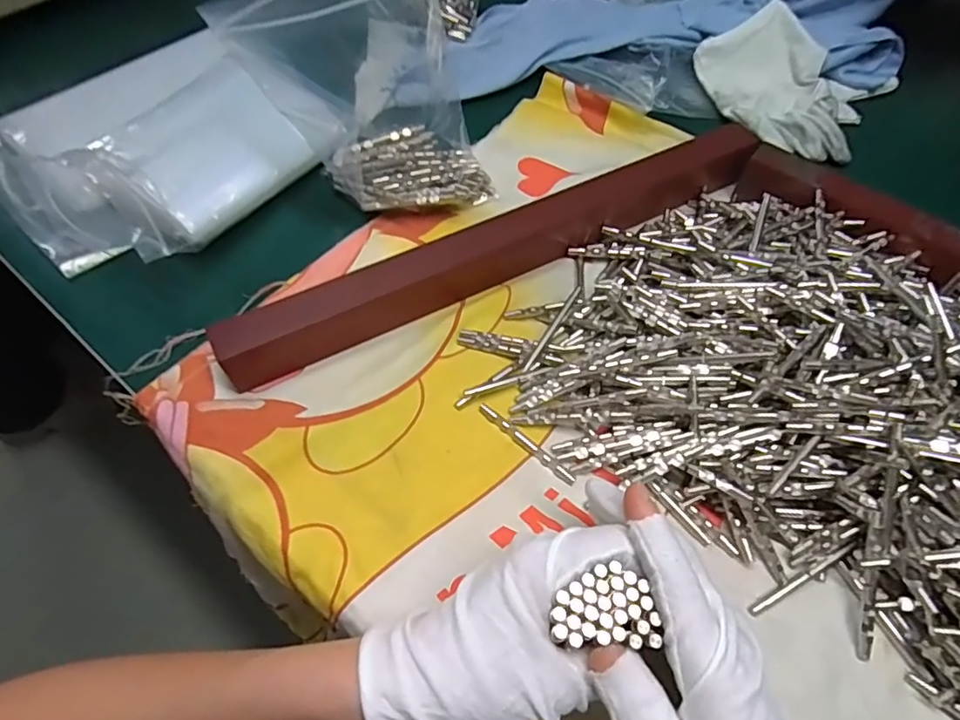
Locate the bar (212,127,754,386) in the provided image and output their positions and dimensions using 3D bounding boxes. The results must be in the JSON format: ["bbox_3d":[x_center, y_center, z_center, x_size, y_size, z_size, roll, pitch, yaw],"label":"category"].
[{"bbox_3d":[0.022,-0.081,0.367,0.384,0.034,0.030,-24,63,-14],"label":"bar"}]

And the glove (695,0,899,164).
[{"bbox_3d":[0.257,-0.237,0.471,0.153,0.040,0.125,30,64,16],"label":"glove"}]

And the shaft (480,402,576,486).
[{"bbox_3d":[0.026,0.047,0.319,0.068,0.004,0.006,39,67,20],"label":"shaft"}]

